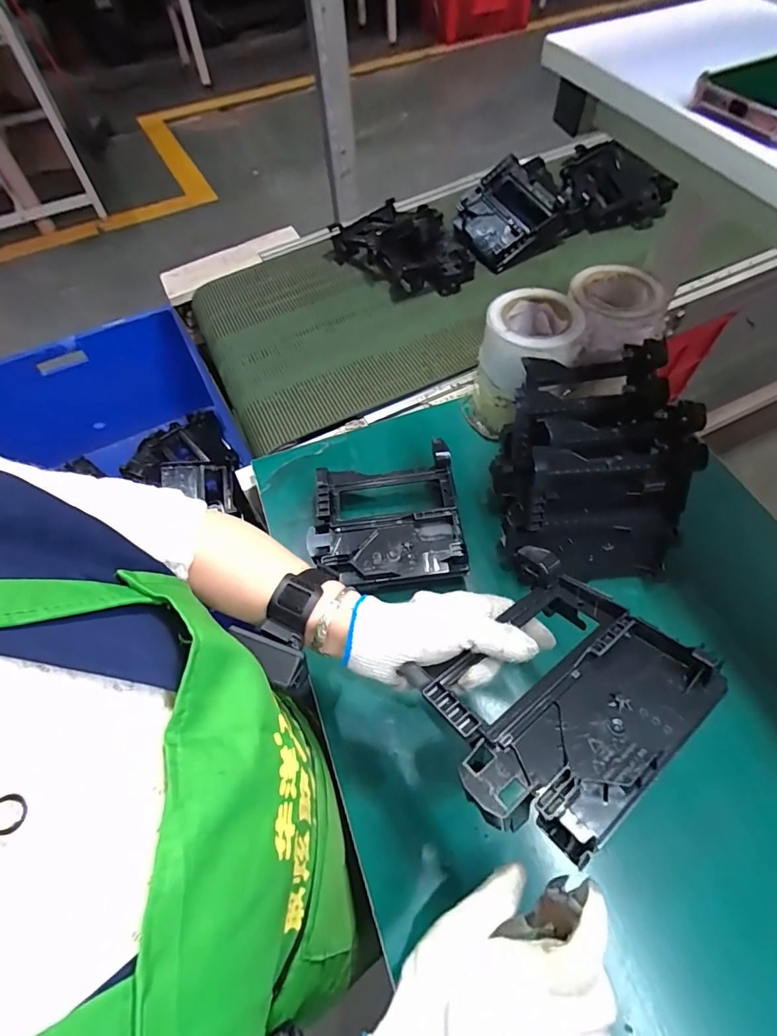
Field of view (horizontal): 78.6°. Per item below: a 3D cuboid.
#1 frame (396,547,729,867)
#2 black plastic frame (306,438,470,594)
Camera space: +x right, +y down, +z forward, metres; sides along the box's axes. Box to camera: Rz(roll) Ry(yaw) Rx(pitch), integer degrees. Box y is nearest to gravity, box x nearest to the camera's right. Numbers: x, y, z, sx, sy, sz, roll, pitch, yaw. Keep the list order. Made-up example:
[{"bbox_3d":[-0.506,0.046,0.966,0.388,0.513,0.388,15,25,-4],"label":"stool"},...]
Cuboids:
[{"bbox_3d":[0.115,0.123,0.344,0.182,0.035,0.161,-32,46,-23],"label":"frame"},{"bbox_3d":[-0.005,0.009,0.580,0.177,0.064,0.166,-6,58,0],"label":"black plastic frame"}]

